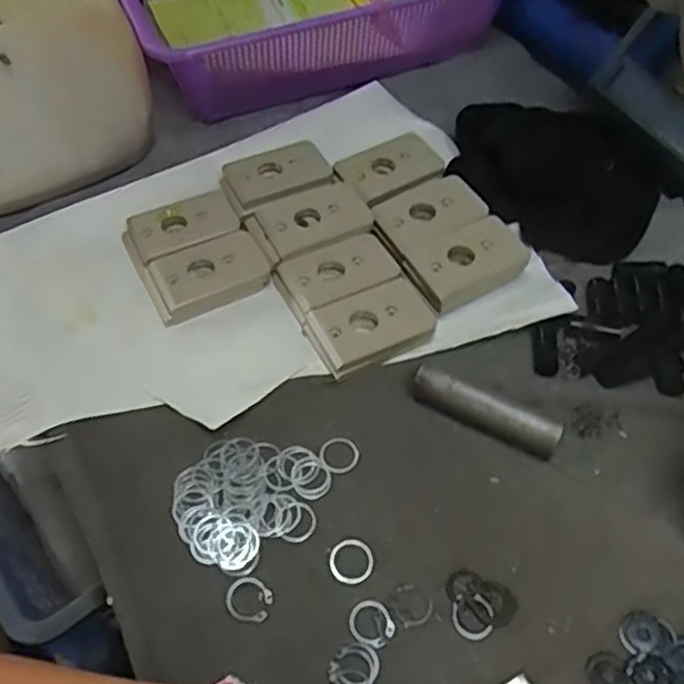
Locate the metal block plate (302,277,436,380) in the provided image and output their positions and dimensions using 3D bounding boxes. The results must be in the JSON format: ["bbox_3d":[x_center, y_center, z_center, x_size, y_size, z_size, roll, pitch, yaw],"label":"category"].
[{"bbox_3d":[0.019,-0.010,0.476,0.081,0.017,0.051,-25,56,-15],"label":"metal block plate"}]

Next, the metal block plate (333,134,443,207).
[{"bbox_3d":[0.039,-0.139,0.550,0.081,0.008,0.056,-25,56,-15],"label":"metal block plate"}]

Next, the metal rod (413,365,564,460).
[{"bbox_3d":[0.087,0.044,0.434,0.094,0.027,0.019,23,58,20],"label":"metal rod"}]

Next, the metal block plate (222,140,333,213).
[{"bbox_3d":[-0.049,-0.132,0.548,0.078,0.011,0.054,-22,55,-13],"label":"metal block plate"}]

